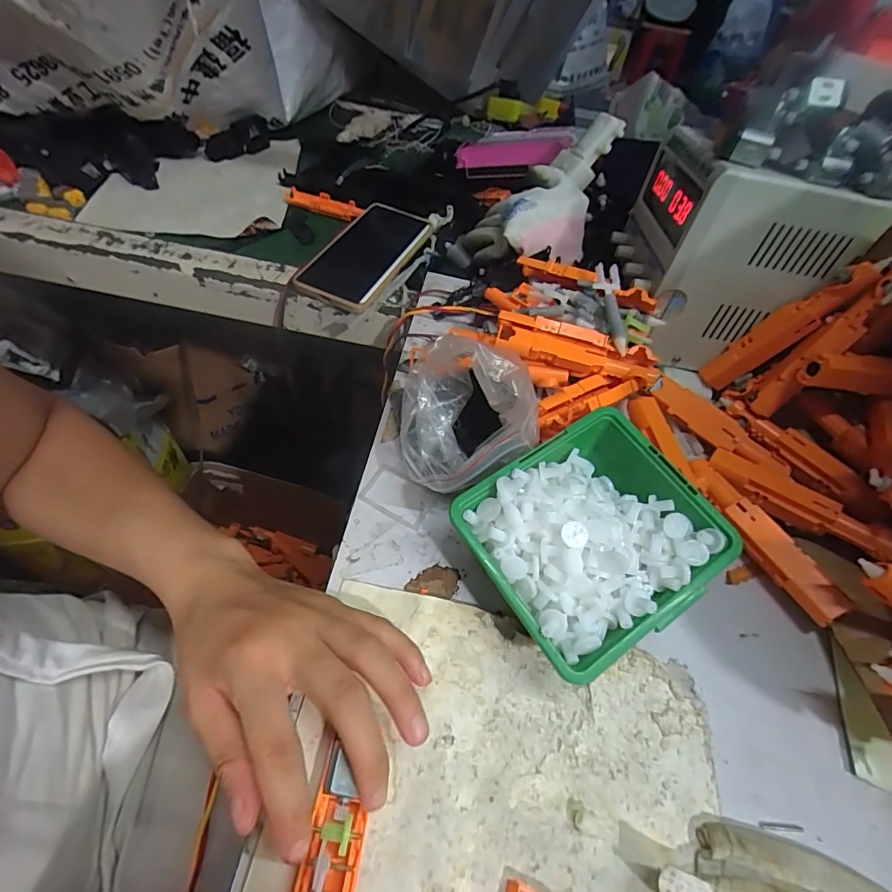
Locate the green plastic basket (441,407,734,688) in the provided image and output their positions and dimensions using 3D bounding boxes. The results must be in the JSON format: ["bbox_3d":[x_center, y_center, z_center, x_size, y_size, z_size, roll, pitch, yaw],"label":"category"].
[{"bbox_3d":[0.081,0.053,0.266,0.126,0.056,0.110,-23,59,-25],"label":"green plastic basket"}]

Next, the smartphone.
[{"bbox_3d":[-0.085,-0.202,0.490,0.089,0.017,0.170,22,52,8],"label":"smartphone"}]

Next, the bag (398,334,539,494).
[{"bbox_3d":[0.012,-0.018,0.298,0.080,0.065,0.094,2,54,-7],"label":"bag"}]

